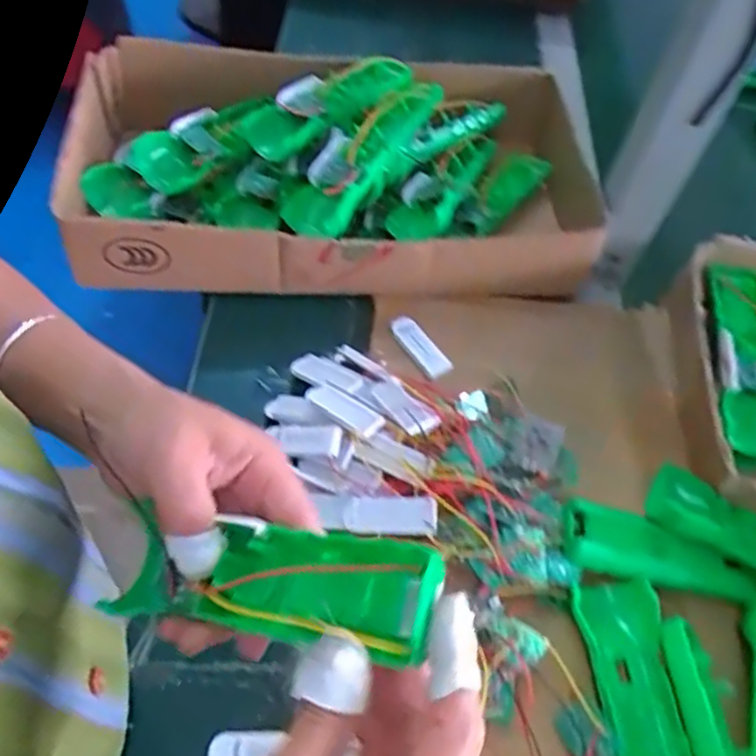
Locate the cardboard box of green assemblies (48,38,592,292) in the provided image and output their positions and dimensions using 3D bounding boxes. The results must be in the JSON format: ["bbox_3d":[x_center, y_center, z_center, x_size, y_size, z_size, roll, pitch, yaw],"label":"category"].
[{"bbox_3d":[-0.027,-0.181,0.592,0.429,0.099,0.241,2,56,-7],"label":"cardboard box of green assemblies"}]

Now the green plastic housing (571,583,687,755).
[{"bbox_3d":[0.147,0.195,0.391,0.048,0.018,0.160,1,56,-7],"label":"green plastic housing"}]

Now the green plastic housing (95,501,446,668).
[{"bbox_3d":[-0.048,0.082,0.277,0.147,0.026,0.042,-5,49,30],"label":"green plastic housing"}]

